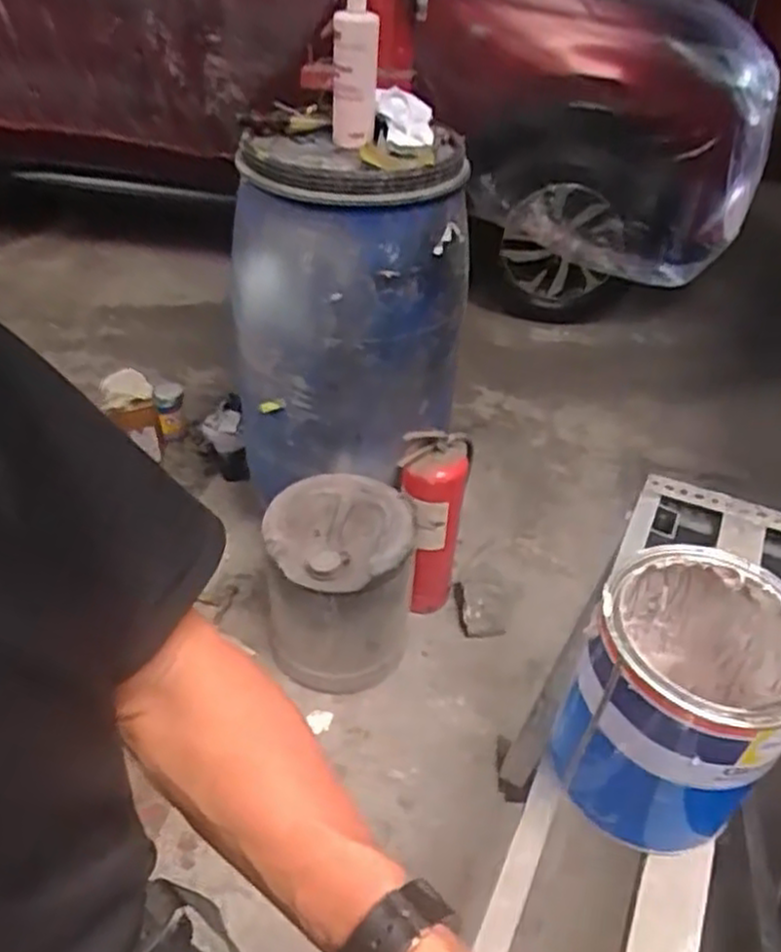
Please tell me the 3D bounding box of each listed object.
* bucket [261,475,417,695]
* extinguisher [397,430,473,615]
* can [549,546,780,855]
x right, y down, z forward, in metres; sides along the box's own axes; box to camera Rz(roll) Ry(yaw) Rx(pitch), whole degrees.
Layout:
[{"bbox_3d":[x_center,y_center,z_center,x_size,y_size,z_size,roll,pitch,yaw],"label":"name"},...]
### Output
[{"bbox_3d":[-0.120,0.271,1.712,0.310,0.434,0.357,-1,41,-6],"label":"bucket"},{"bbox_3d":[0.100,0.100,1.855,0.147,0.569,0.193,10,41,7],"label":"extinguisher"},{"bbox_3d":[0.240,0.189,0.626,0.152,0.209,0.166,2,41,-2],"label":"can"}]

